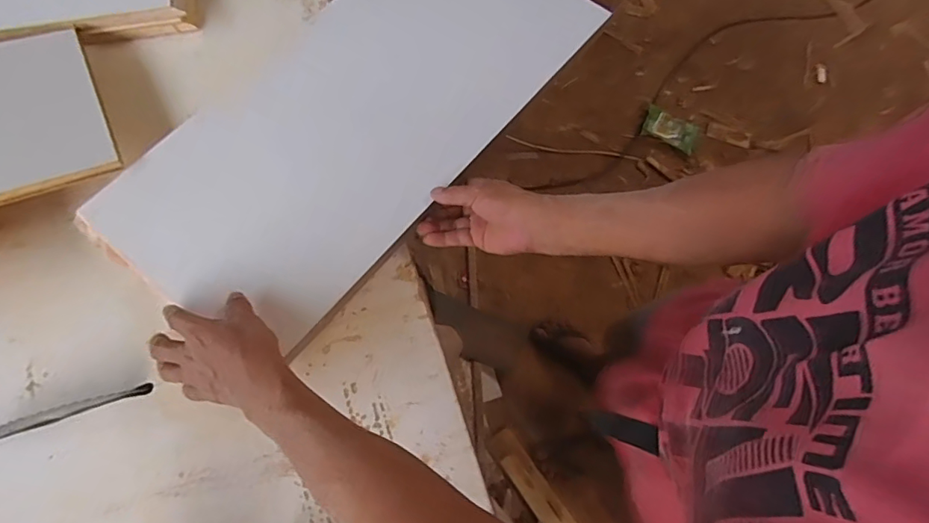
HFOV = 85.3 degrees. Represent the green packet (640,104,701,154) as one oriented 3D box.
[{"bbox_3d":[0.621,-0.398,1.499,0.166,0.050,0.083,24,74,6],"label":"green packet"}]

